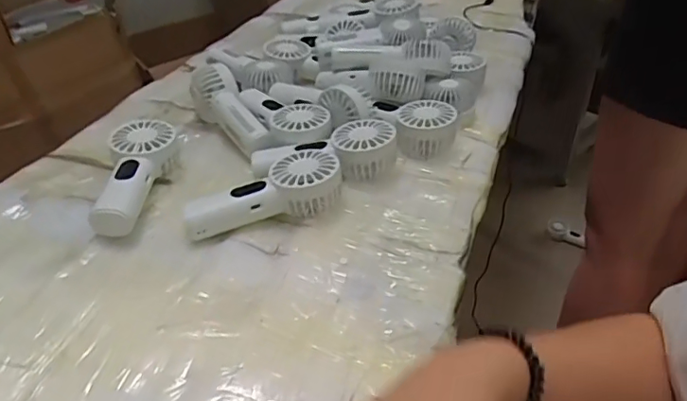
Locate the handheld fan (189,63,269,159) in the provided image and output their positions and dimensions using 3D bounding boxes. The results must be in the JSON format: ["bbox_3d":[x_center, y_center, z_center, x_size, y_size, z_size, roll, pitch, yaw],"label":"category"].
[{"bbox_3d":[-0.117,-0.097,0.562,0.036,0.061,0.127,-27,46,-30],"label":"handheld fan"}]

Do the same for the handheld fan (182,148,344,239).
[{"bbox_3d":[-0.070,-0.007,0.462,0.132,0.042,0.052,-11,40,-13],"label":"handheld fan"}]

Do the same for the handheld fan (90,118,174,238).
[{"bbox_3d":[-0.192,-0.022,0.486,0.053,0.042,0.134,0,39,0],"label":"handheld fan"}]

